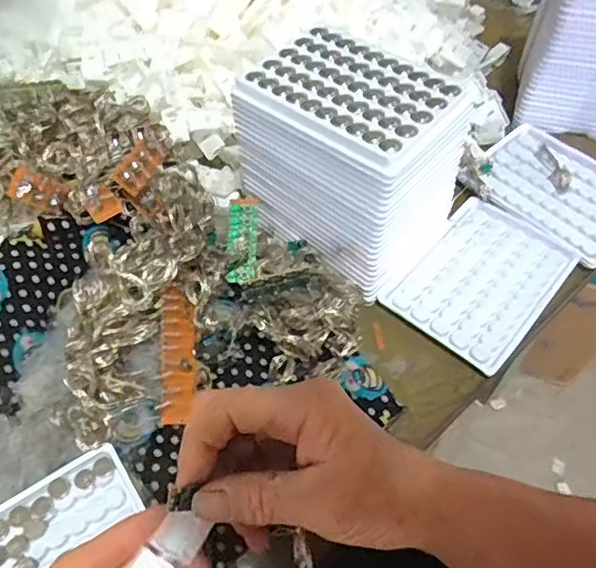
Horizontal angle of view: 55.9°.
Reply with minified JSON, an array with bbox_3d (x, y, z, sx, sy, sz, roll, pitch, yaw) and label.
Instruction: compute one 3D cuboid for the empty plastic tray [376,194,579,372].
[{"bbox_3d":[0.137,-0.006,0.412,0.091,0.010,0.130,35,63,22],"label":"empty plastic tray"}]

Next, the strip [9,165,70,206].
[{"bbox_3d":[-0.182,-0.066,0.393,0.038,0.005,0.022,26,85,-2],"label":"strip"}]

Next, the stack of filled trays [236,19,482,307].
[{"bbox_3d":[0.036,-0.085,0.394,0.139,0.118,0.095,36,62,21],"label":"stack of filled trays"}]

